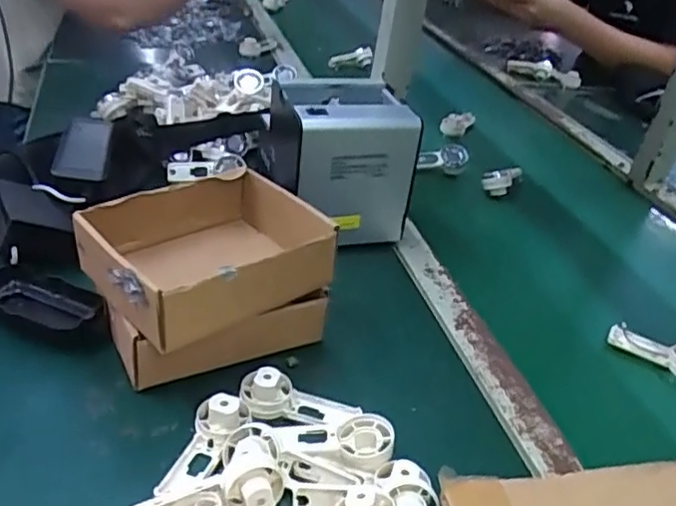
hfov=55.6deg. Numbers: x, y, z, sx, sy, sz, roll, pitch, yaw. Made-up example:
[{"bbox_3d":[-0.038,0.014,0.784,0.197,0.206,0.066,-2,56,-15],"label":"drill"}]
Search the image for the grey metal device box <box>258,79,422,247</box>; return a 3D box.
[{"bbox_3d":[0.000,-0.100,0.707,0.132,0.150,0.144,-1,34,-15],"label":"grey metal device box"}]

